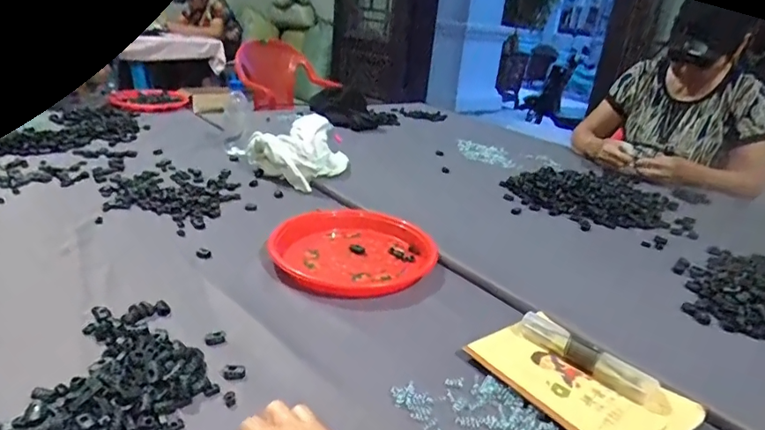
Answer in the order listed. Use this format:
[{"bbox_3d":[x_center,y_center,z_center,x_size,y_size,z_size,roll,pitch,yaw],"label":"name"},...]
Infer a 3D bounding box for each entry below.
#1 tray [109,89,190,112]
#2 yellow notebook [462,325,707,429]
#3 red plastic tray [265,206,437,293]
[{"bbox_3d":[-0.777,-0.382,1.657,0.234,0.042,0.201,-13,28,-36],"label":"tray"},{"bbox_3d":[0.212,0.181,0.543,0.133,0.018,0.202,-13,29,-37],"label":"yellow notebook"},{"bbox_3d":[-0.039,0.046,0.763,0.220,0.047,0.234,18,26,28],"label":"red plastic tray"}]

